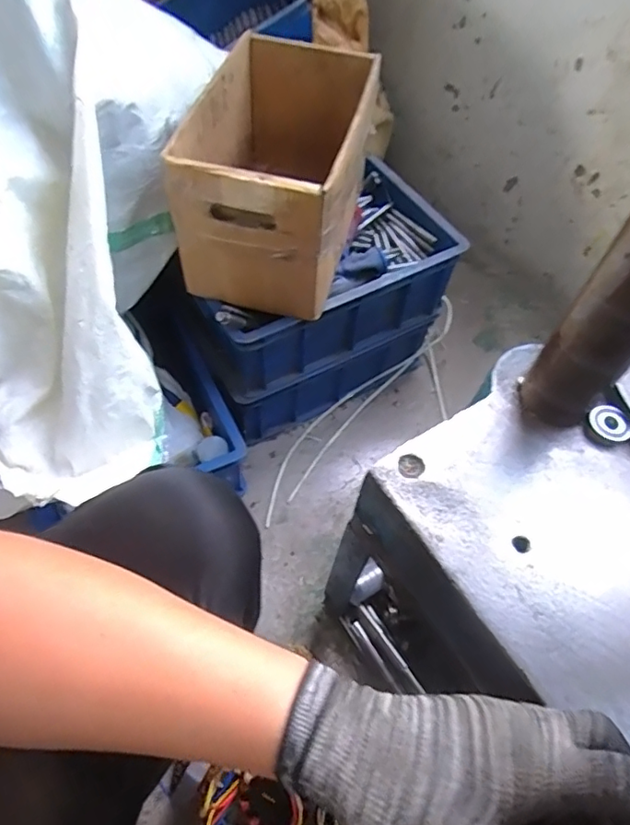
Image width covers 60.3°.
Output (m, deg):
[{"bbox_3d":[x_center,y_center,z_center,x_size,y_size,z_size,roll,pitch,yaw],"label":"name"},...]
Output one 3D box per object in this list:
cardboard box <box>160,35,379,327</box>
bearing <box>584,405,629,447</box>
[{"bbox_3d":[-0.047,-0.314,0.742,0.202,0.216,0.302,15,58,5],"label":"cardboard box"},{"bbox_3d":[0.255,0.012,0.471,0.031,0.016,0.035,-29,64,-21],"label":"bearing"}]

